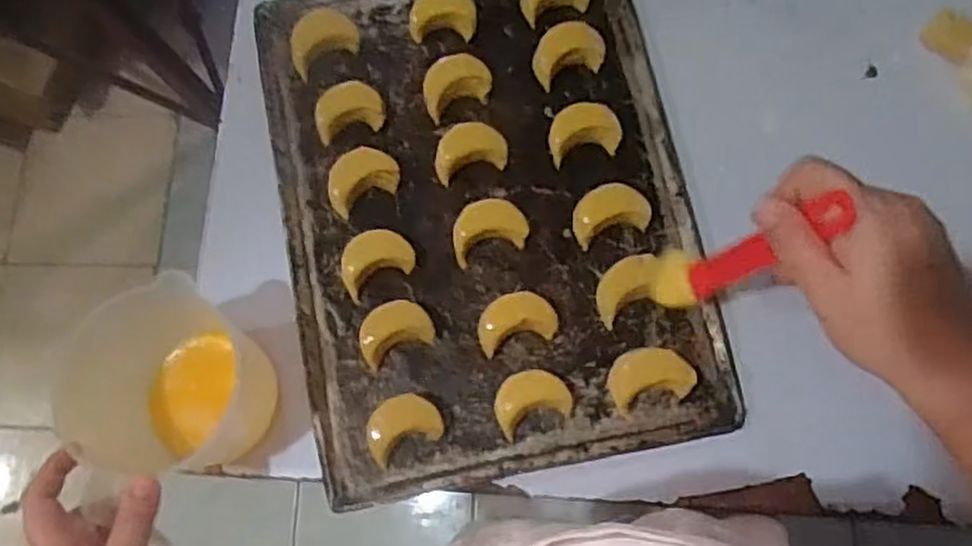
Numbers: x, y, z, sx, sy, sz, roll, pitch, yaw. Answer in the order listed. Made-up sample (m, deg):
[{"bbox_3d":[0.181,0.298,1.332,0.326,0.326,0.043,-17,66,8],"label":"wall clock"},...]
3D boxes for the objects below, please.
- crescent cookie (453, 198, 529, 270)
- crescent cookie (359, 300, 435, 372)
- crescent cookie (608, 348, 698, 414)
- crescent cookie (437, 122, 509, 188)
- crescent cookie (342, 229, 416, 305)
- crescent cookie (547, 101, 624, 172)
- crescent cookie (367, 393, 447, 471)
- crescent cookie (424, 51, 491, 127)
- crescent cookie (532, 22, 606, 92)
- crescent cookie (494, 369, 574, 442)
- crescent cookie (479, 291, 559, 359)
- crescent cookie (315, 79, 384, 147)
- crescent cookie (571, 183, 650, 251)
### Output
[{"bbox_3d":[0.002,-0.036,0.641,0.062,0.026,0.045,-14,76,1],"label":"crescent cookie"},{"bbox_3d":[-0.073,0.046,0.619,0.058,0.024,0.041,-24,76,-1],"label":"crescent cookie"},{"bbox_3d":[0.125,0.079,0.595,0.062,0.023,0.041,-14,76,1],"label":"crescent cookie"},{"bbox_3d":[-0.014,-0.103,0.657,0.060,0.028,0.039,-15,76,1],"label":"crescent cookie"},{"bbox_3d":[-0.091,-0.011,0.634,0.061,0.016,0.044,-28,76,-2],"label":"crescent cookie"},{"bbox_3d":[0.082,-0.119,0.652,0.058,0.031,0.043,-13,76,2],"label":"crescent cookie"},{"bbox_3d":[-0.064,0.117,0.598,0.057,0.015,0.043,-27,76,-2],"label":"crescent cookie"},{"bbox_3d":[-0.026,-0.162,0.672,0.059,0.028,0.042,-22,76,-1],"label":"crescent cookie"},{"bbox_3d":[0.070,-0.192,0.670,0.063,0.038,0.044,-20,76,0],"label":"crescent cookie"},{"bbox_3d":[0.035,0.098,0.602,0.058,0.018,0.044,-21,76,-1],"label":"crescent cookie"},{"bbox_3d":[0.024,0.037,0.617,0.061,0.026,0.042,-13,76,1],"label":"crescent cookie"},{"bbox_3d":[-0.118,-0.139,0.673,0.059,0.034,0.042,-15,76,1],"label":"crescent cookie"},{"bbox_3d":[0.101,-0.049,0.637,0.062,0.027,0.045,-14,76,1],"label":"crescent cookie"}]

